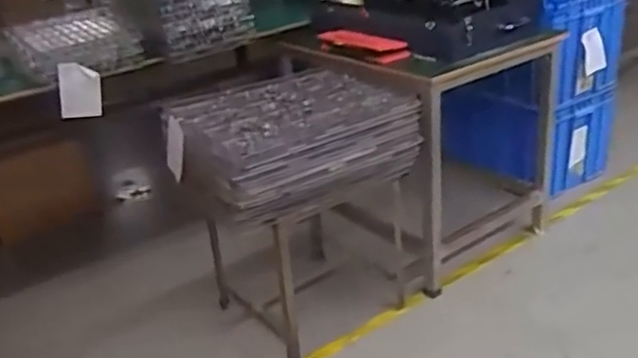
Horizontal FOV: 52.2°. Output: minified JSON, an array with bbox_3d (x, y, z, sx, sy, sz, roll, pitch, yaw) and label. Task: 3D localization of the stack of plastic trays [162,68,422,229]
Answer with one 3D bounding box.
[{"bbox_3d":[-0.094,-0.103,1.757,0.578,0.224,0.466,-18,27,-25],"label":"stack of plastic trays"}]

